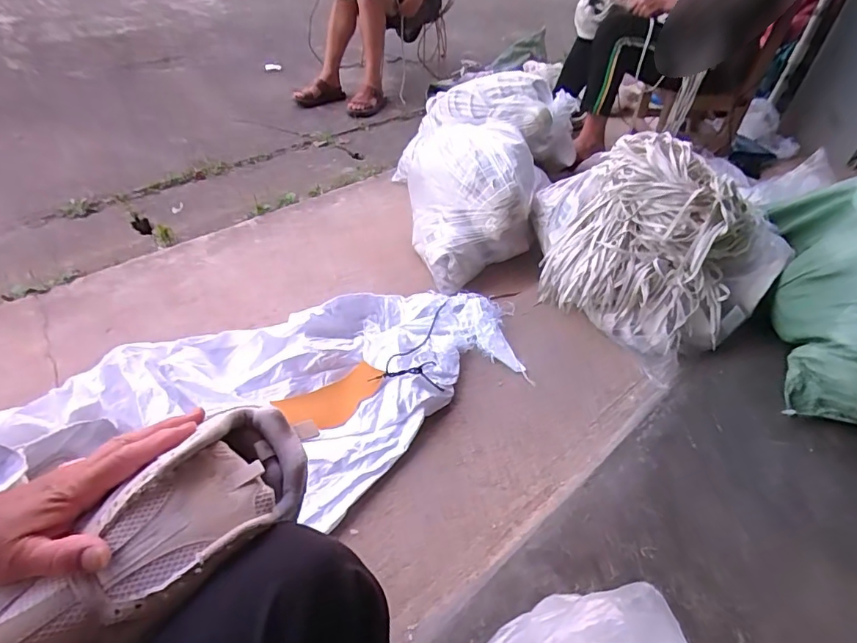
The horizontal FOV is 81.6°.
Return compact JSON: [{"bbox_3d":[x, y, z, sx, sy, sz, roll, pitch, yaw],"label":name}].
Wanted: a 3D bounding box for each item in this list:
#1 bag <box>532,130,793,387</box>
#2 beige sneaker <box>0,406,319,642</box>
[{"bbox_3d":[0.484,-0.194,1.129,0.403,0.294,0.519,-29,53,-29],"label":"bag"},{"bbox_3d":[-0.196,0.152,0.346,0.108,0.083,0.240,34,57,28],"label":"beige sneaker"}]

